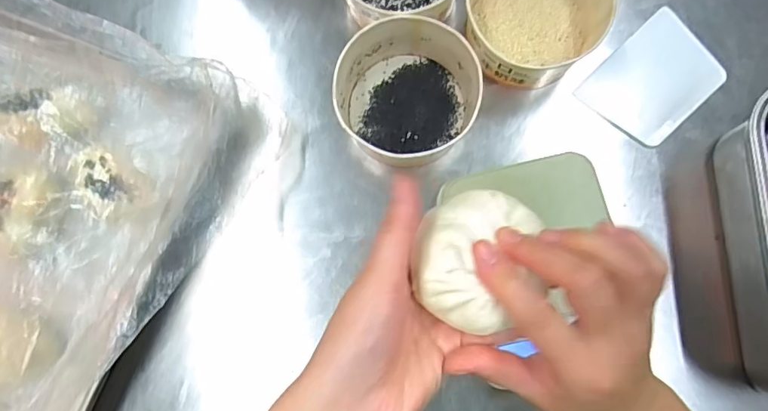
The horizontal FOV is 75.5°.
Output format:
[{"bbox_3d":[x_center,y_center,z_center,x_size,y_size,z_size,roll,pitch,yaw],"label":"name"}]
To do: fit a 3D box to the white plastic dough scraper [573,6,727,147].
[{"bbox_3d":[0.274,-0.128,0.498,0.131,0.006,0.094,-43,82,-6],"label":"white plastic dough scraper"}]

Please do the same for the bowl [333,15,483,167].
[{"bbox_3d":[0.023,-0.106,0.473,0.124,0.068,0.121,0,81,1],"label":"bowl"}]

